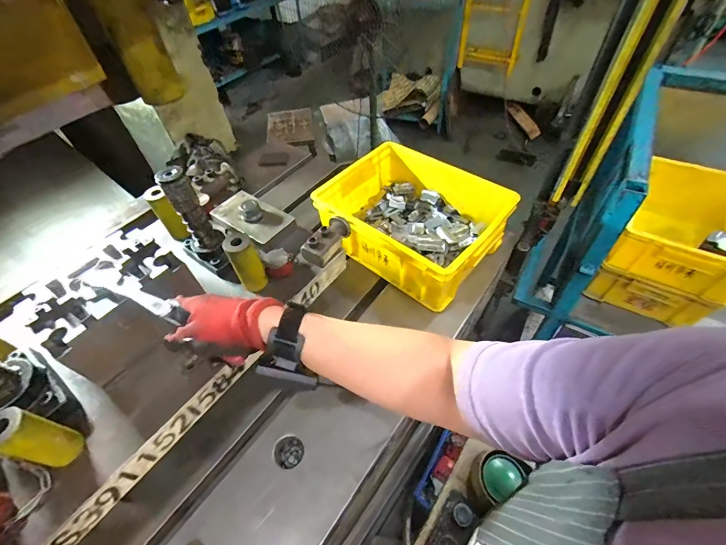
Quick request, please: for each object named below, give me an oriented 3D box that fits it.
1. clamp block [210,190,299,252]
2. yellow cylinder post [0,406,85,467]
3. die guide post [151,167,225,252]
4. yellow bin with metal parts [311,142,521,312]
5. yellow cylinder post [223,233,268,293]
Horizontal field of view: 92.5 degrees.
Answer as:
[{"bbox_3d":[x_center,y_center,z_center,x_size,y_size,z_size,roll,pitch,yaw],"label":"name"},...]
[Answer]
[{"bbox_3d":[-0.204,-0.105,0.640,0.162,0.049,0.084,30,59,26],"label":"clamp block"},{"bbox_3d":[-0.362,0.184,0.386,0.032,0.096,0.038,12,53,14],"label":"yellow cylinder post"},{"bbox_3d":[-0.264,-0.091,0.538,0.040,0.144,0.036,-12,51,-5],"label":"die guide post"},{"bbox_3d":[0.103,-0.114,0.735,0.341,0.120,0.261,32,60,27],"label":"yellow bin with metal parts"},{"bbox_3d":[-0.174,-0.013,0.526,0.039,0.091,0.033,-25,53,-15],"label":"yellow cylinder post"}]

